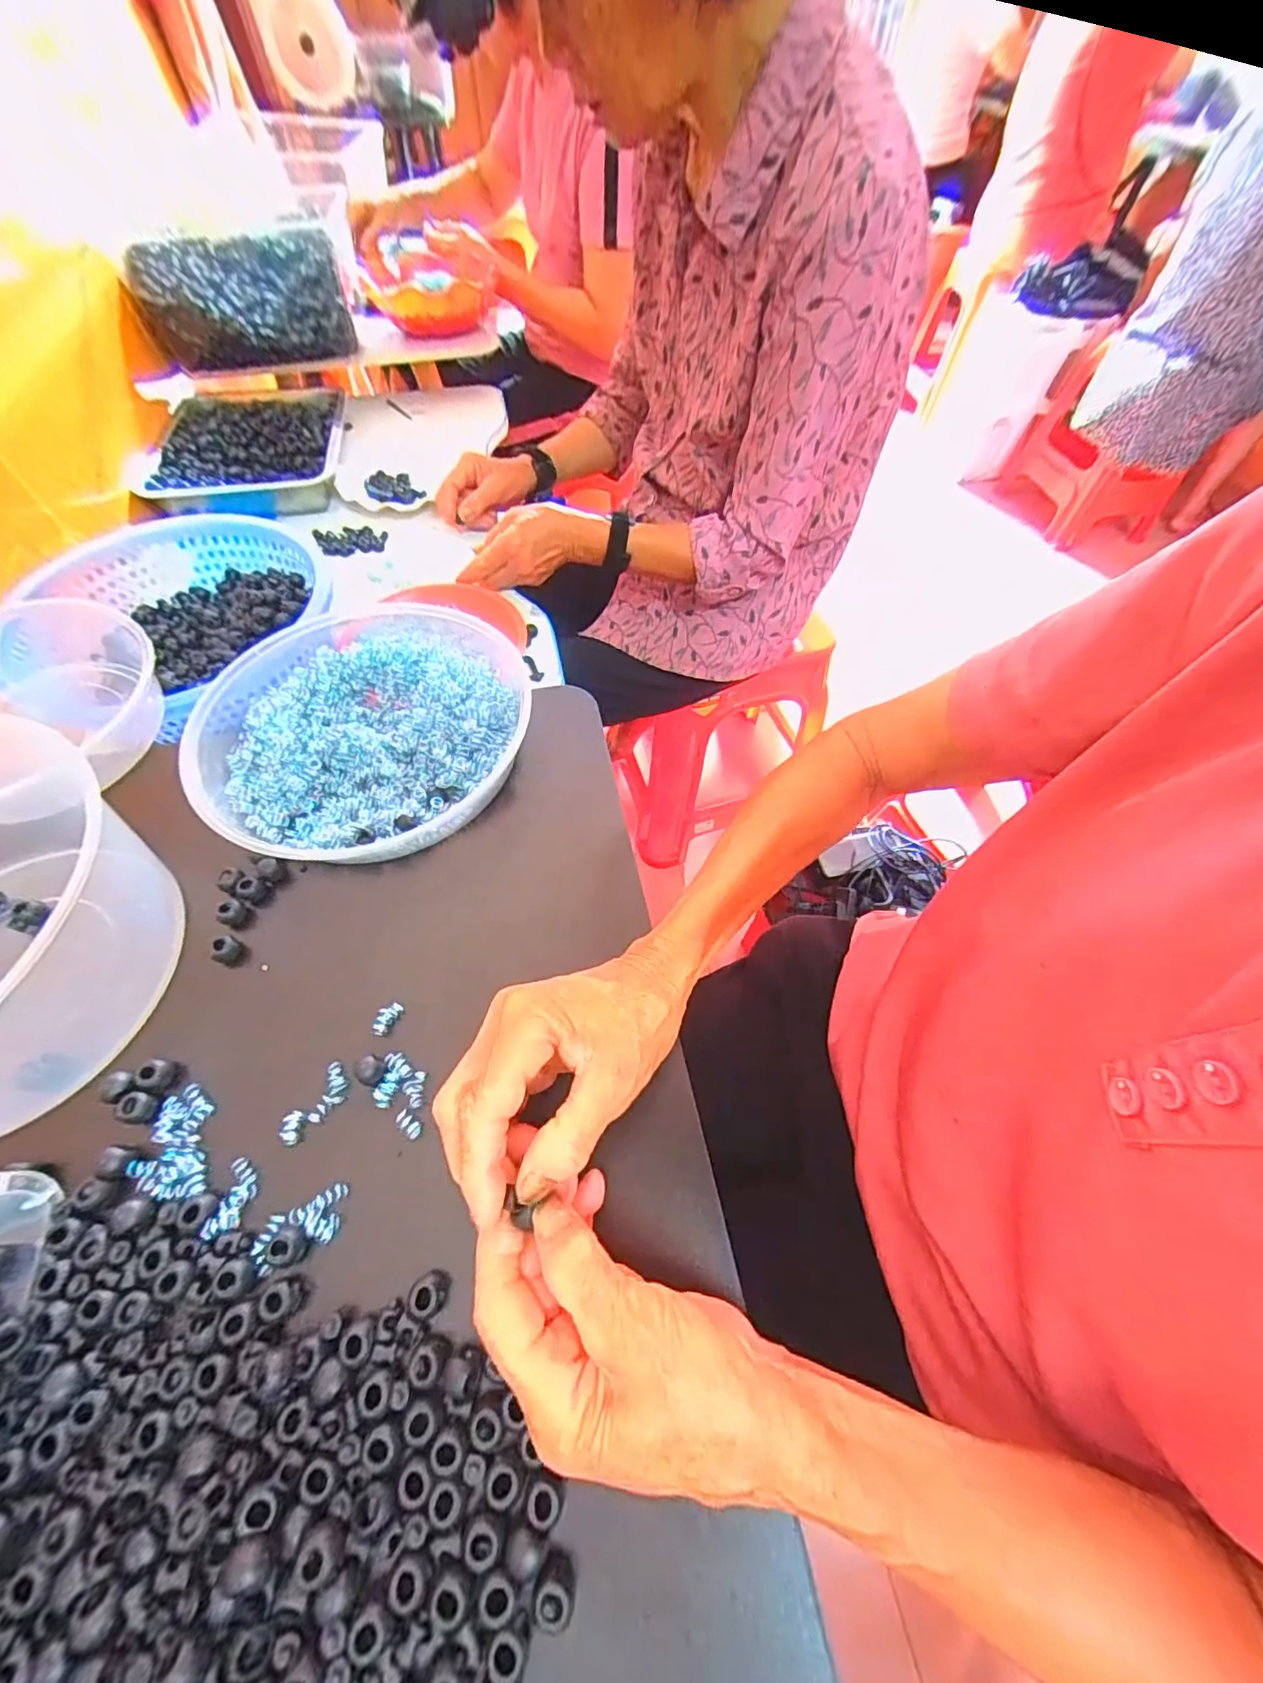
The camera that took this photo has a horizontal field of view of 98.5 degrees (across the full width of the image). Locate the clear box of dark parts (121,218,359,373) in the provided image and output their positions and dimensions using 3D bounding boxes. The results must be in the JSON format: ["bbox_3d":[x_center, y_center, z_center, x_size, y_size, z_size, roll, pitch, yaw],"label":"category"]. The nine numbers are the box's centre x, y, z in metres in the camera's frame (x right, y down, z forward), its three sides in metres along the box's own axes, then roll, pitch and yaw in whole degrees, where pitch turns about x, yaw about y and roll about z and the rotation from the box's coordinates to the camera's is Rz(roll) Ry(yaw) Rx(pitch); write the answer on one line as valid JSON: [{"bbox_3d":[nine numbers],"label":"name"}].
[{"bbox_3d":[-0.560,-0.812,0.809,0.257,0.110,0.220,-15,60,-10],"label":"clear box of dark parts"}]

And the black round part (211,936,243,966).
[{"bbox_3d":[-0.238,0.065,0.321,0.011,0.018,0.014,24,61,13],"label":"black round part"}]

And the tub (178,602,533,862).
[{"bbox_3d":[-0.184,-0.080,0.396,0.209,0.057,0.231,38,65,20],"label":"tub"}]

